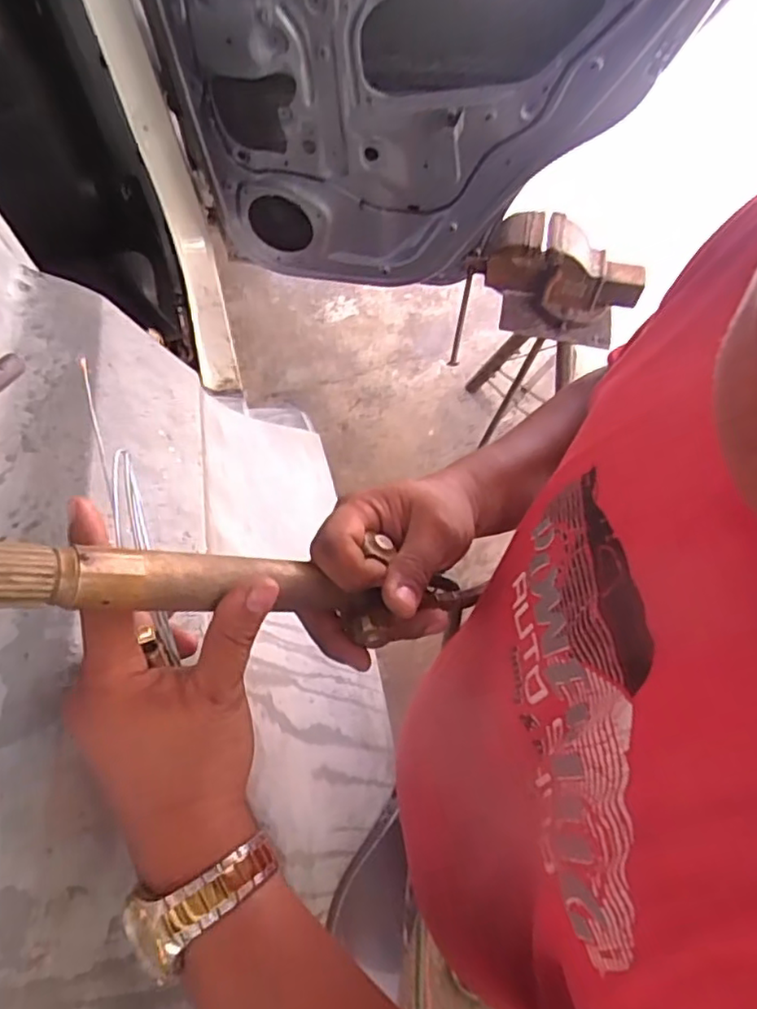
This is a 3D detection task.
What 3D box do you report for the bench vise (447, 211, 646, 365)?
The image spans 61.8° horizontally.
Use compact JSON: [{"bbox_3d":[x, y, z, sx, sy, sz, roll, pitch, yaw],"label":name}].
[{"bbox_3d":[0.401,-0.508,1.471,0.388,0.222,0.197,3,63,3],"label":"bench vise"}]

